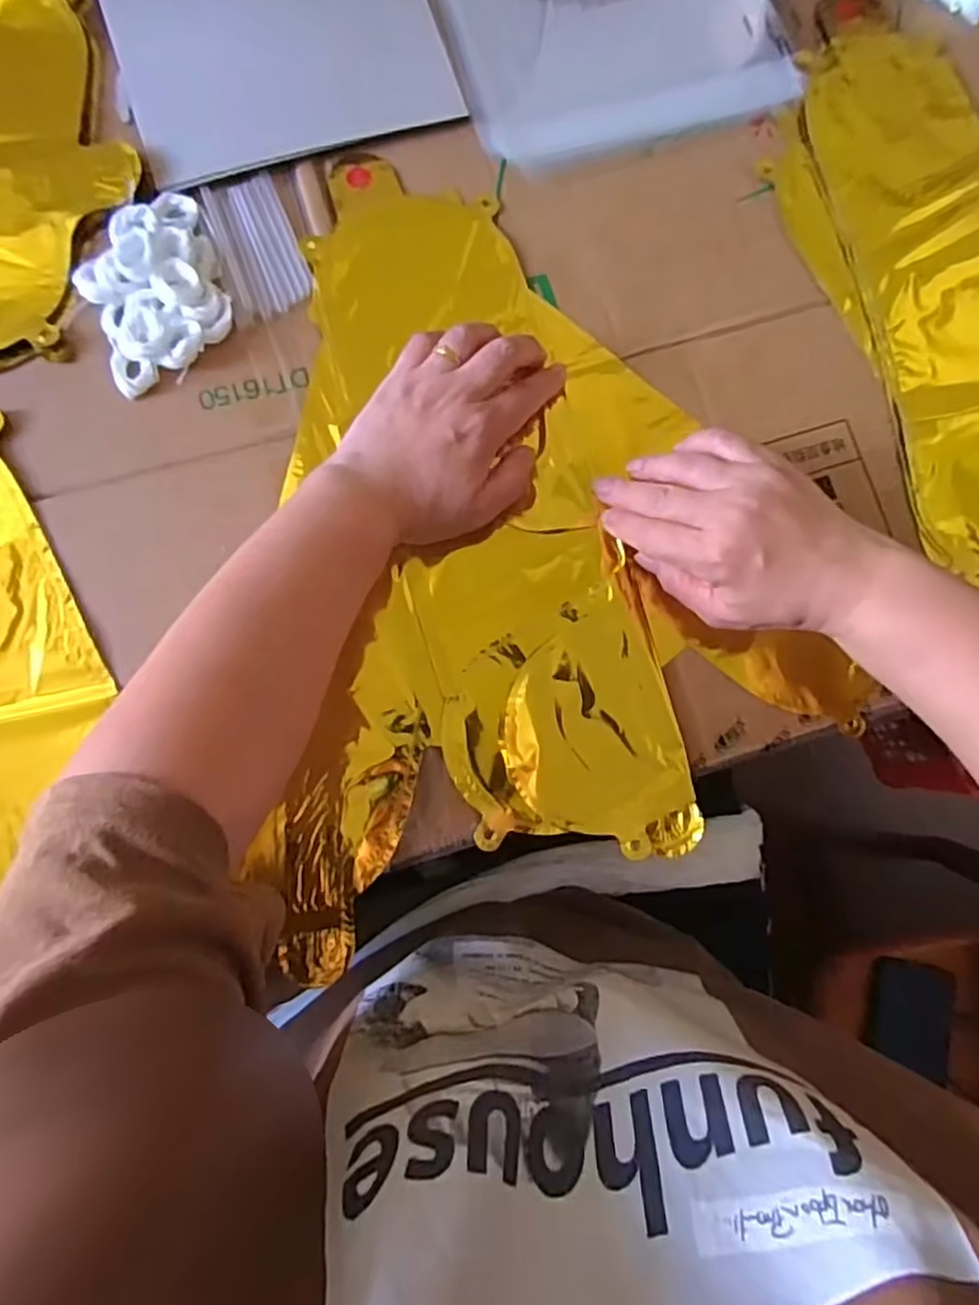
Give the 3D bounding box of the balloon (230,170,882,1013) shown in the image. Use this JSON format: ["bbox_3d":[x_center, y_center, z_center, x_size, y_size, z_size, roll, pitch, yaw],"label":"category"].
[{"bbox_3d":[-0.006,-0.081,0.404,0.335,0.018,0.415,-19,84,-6],"label":"balloon"}]

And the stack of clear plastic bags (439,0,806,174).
[{"bbox_3d":[0.071,-0.431,0.454,0.214,0.015,0.223,-19,84,-6],"label":"stack of clear plastic bags"}]

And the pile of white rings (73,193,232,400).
[{"bbox_3d":[-0.188,-0.205,0.394,0.075,0.021,0.099,-23,85,-6],"label":"pile of white rings"}]

